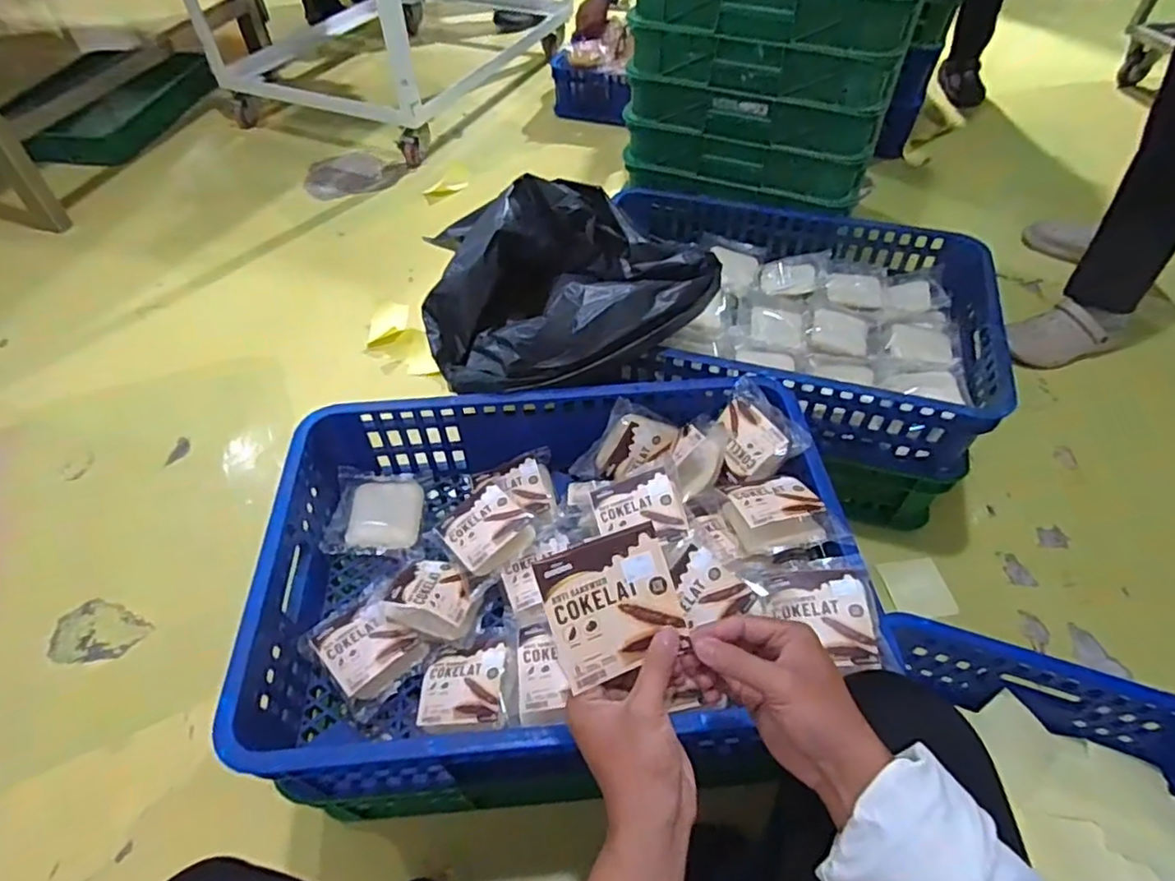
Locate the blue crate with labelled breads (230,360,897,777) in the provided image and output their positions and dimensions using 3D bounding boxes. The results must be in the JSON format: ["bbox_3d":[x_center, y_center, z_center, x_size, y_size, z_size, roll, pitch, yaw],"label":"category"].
[{"bbox_3d":[-0.036,0.121,0.727,0.612,0.177,0.448,-5,51,-4],"label":"blue crate with labelled breads"}]

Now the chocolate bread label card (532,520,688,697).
[{"bbox_3d":[0.017,0.110,0.428,0.087,0.005,0.089,-17,85,-13],"label":"chocolate bread label card"}]

